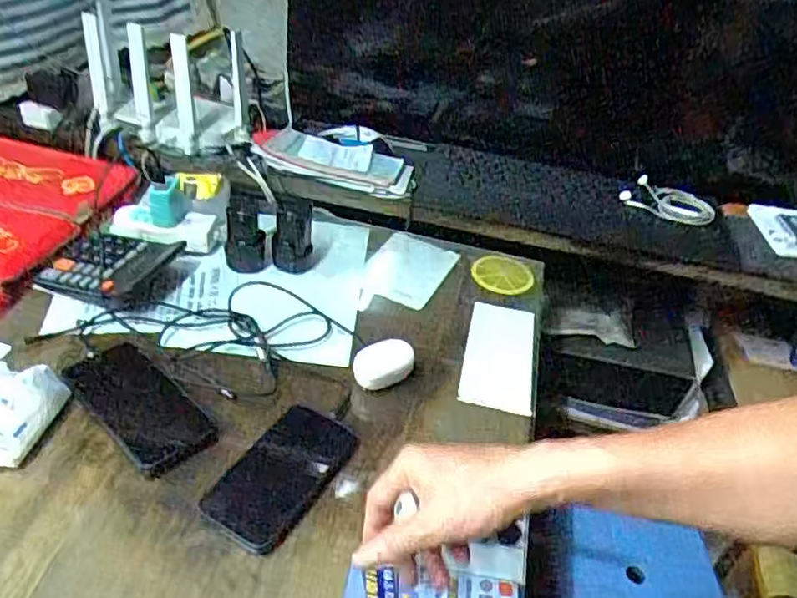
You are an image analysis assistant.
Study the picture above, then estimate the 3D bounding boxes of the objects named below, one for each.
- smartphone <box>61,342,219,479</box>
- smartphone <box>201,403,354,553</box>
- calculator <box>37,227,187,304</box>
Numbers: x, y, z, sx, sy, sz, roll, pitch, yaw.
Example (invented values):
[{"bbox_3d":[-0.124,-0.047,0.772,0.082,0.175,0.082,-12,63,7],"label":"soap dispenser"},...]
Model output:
[{"bbox_3d":[-0.252,0.100,0.619,0.168,0.008,0.074,34,46,30],"label":"smartphone"},{"bbox_3d":[-0.102,0.152,0.574,0.076,0.015,0.146,23,42,20],"label":"smartphone"},{"bbox_3d":[-0.343,-0.042,0.761,0.122,0.022,0.114,15,40,11],"label":"calculator"}]

